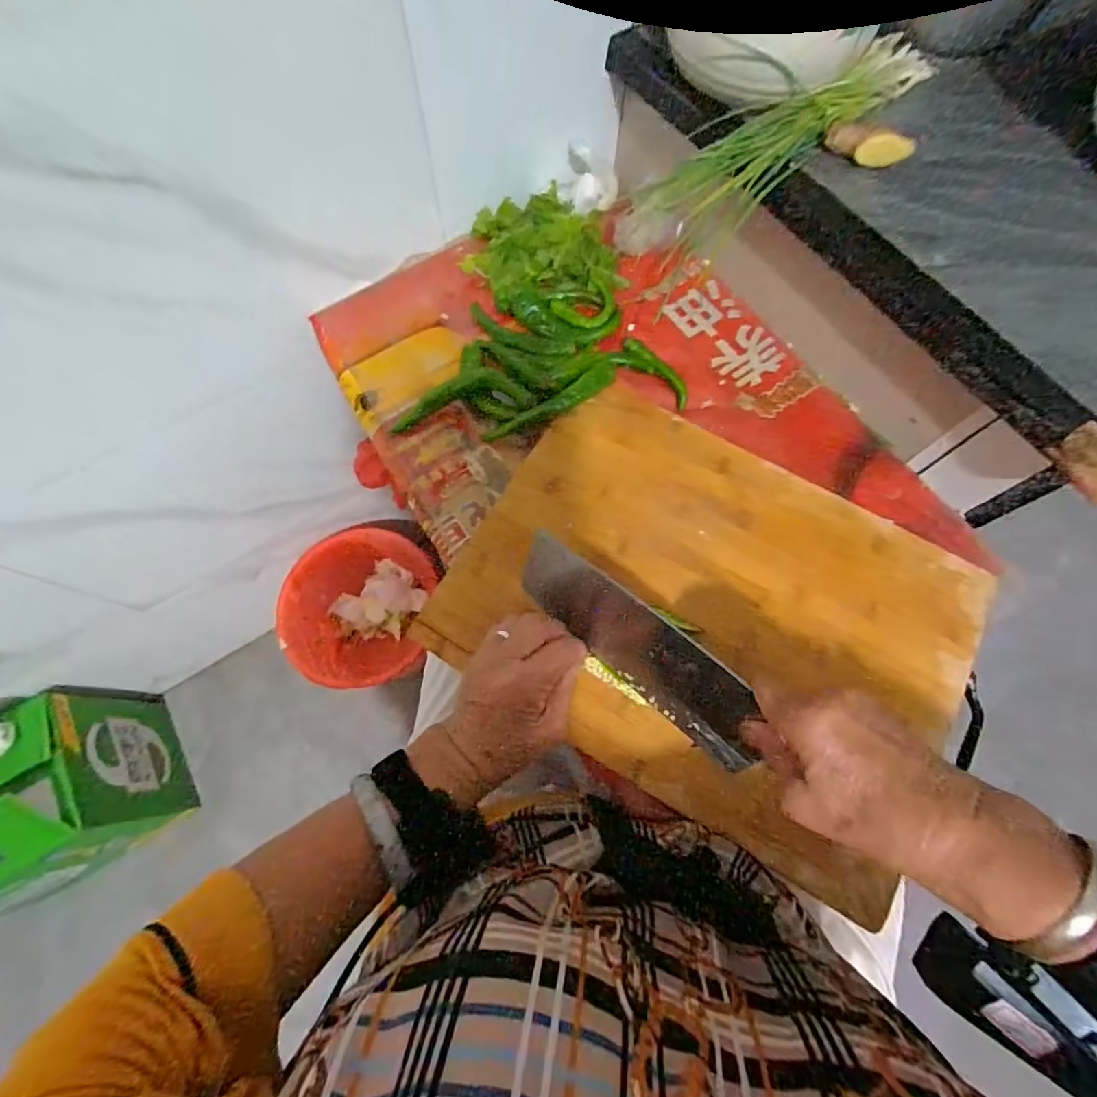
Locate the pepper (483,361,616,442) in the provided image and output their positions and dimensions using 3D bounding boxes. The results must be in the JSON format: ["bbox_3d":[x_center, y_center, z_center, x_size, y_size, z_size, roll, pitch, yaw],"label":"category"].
[{"bbox_3d":[0.001,-0.134,0.477,0.135,0.013,0.031,-28,72,5],"label":"pepper"}]

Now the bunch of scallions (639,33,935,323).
[{"bbox_3d":[0.196,-0.351,0.452,0.311,0.073,0.081,-39,76,-14],"label":"bunch of scallions"}]

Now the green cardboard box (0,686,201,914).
[{"bbox_3d":[-0.793,0.388,0.782,0.289,0.314,0.235,-30,73,-12],"label":"green cardboard box"}]

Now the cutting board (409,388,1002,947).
[{"bbox_3d":[0.135,0.039,0.421,0.390,0.029,0.305,31,72,9],"label":"cutting board"}]

